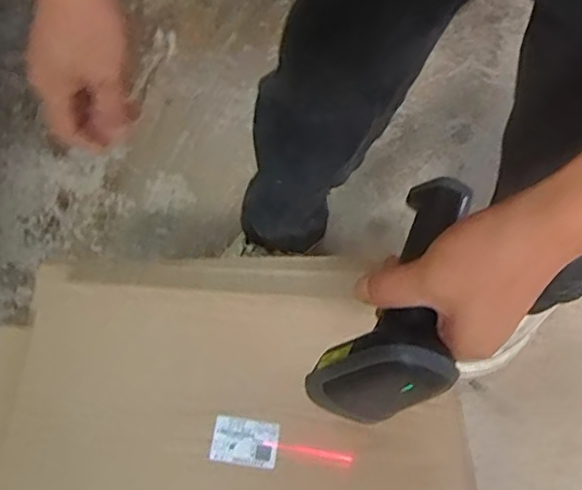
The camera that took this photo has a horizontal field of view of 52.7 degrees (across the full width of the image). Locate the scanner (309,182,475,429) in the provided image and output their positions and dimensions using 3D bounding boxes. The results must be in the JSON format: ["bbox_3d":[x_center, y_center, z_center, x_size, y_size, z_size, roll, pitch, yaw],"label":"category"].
[{"bbox_3d":[0.074,0.033,0.369,0.074,0.061,0.165,23,80,10],"label":"scanner"}]

